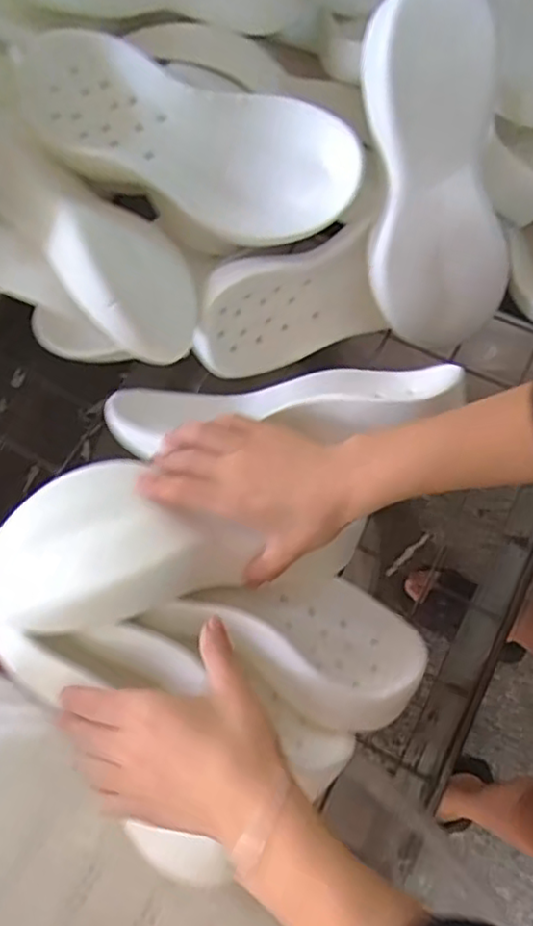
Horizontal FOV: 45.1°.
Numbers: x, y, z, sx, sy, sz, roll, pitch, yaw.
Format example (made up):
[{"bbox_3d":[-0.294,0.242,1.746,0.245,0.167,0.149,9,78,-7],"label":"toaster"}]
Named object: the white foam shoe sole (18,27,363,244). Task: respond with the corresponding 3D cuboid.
[{"bbox_3d":[-0.065,-0.258,0.517,0.264,0.030,0.110,16,101,-1],"label":"white foam shoe sole"}]

